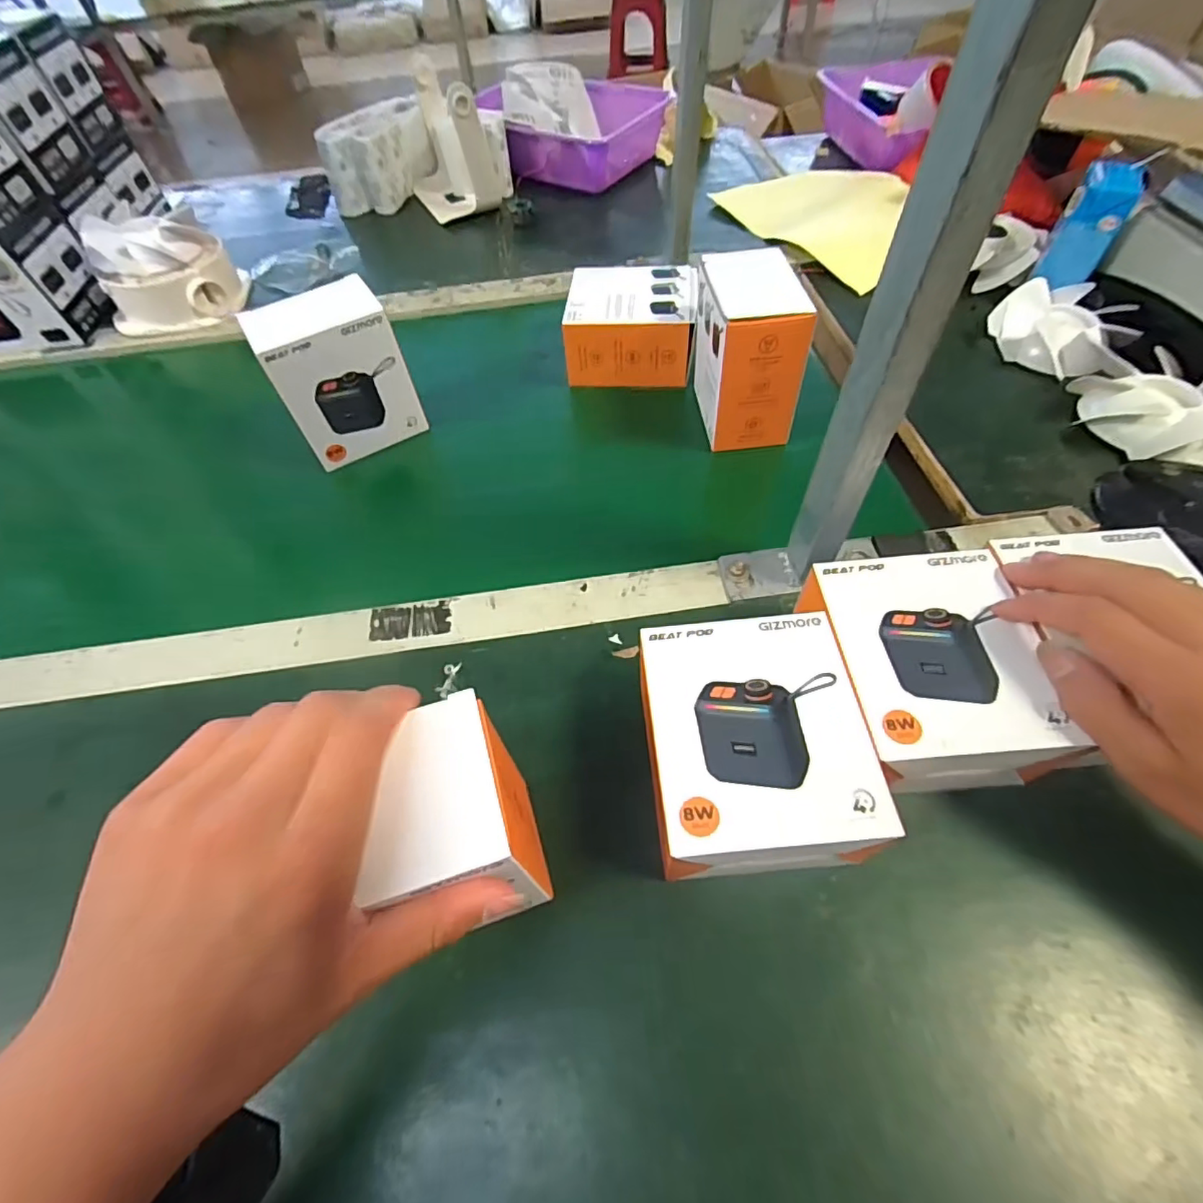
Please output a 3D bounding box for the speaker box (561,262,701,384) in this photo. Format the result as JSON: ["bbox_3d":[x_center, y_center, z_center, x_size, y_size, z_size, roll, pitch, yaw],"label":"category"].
[{"bbox_3d":[0.028,-0.260,0.528,0.115,0.066,0.097,3,56,6],"label":"speaker box"}]

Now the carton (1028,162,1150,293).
[{"bbox_3d":[0.451,-0.345,0.516,0.046,0.090,0.037,33,53,23],"label":"carton"}]

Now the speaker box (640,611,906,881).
[{"bbox_3d":[0.073,0.074,0.285,0.099,0.065,0.115,-5,56,0],"label":"speaker box"}]

